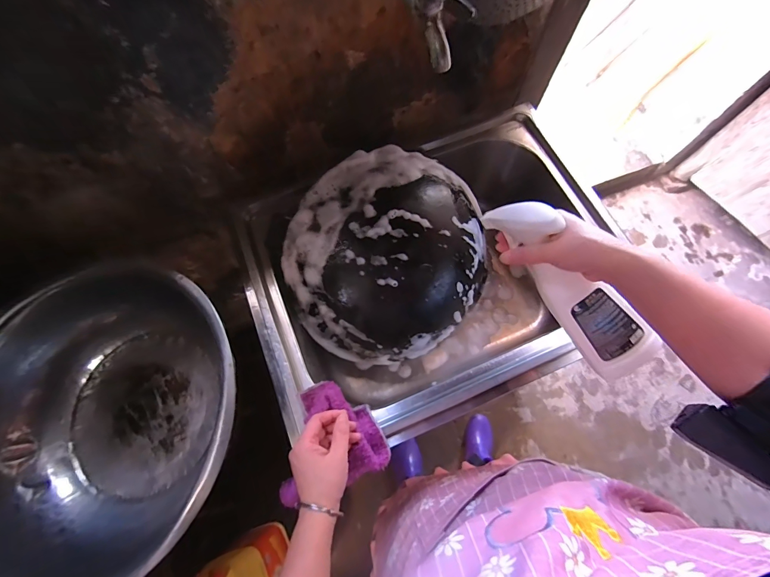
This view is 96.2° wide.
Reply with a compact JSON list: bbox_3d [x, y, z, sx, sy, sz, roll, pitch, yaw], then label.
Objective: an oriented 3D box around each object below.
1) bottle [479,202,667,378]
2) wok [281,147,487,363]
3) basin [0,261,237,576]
[{"bbox_3d":[0.227,0.007,0.406,0.062,0.069,0.270,-46,102,-13],"label":"bottle"},{"bbox_3d":[0.006,-0.040,0.605,0.344,0.166,0.376,16,103,-2],"label":"wok"},{"bbox_3d":[-0.365,0.169,0.479,0.377,0.136,0.369,0,71,1],"label":"basin"}]

